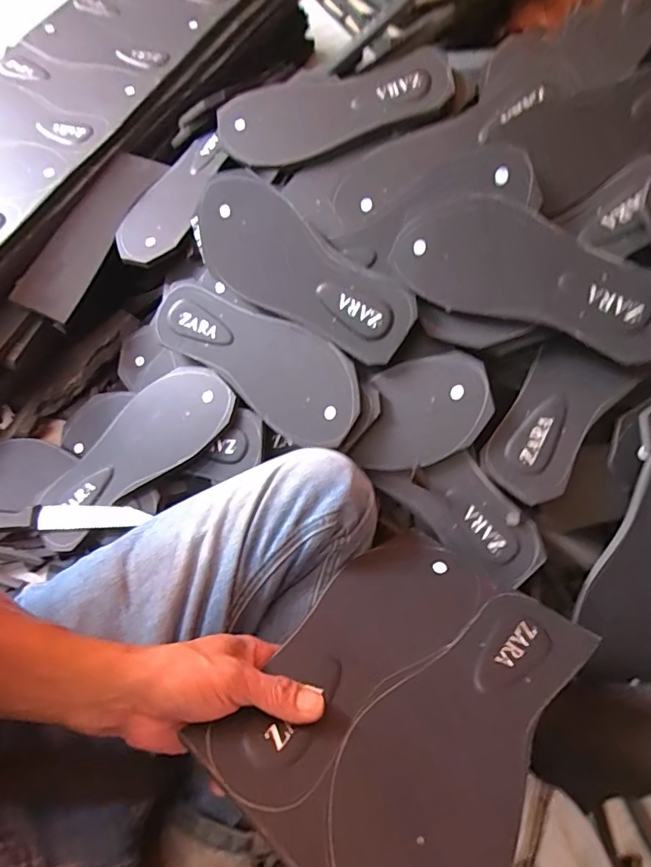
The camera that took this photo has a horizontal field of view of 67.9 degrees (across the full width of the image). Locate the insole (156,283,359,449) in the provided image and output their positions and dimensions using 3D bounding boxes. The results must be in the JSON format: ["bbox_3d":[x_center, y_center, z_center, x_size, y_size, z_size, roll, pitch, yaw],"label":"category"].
[{"bbox_3d":[-0.070,-0.082,0.508,0.247,0.008,0.098,36,95,14],"label":"insole"}]

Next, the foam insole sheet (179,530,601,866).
[{"bbox_3d":[0.059,0.167,0.324,0.170,0.005,0.247,26,37,30],"label":"foam insole sheet"}]

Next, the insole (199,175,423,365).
[{"bbox_3d":[-0.028,-0.157,0.486,0.244,0.016,0.103,39,112,7],"label":"insole"}]

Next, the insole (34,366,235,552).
[{"bbox_3d":[-0.212,0.017,0.524,0.247,0.009,0.098,-37,69,2],"label":"insole"}]

